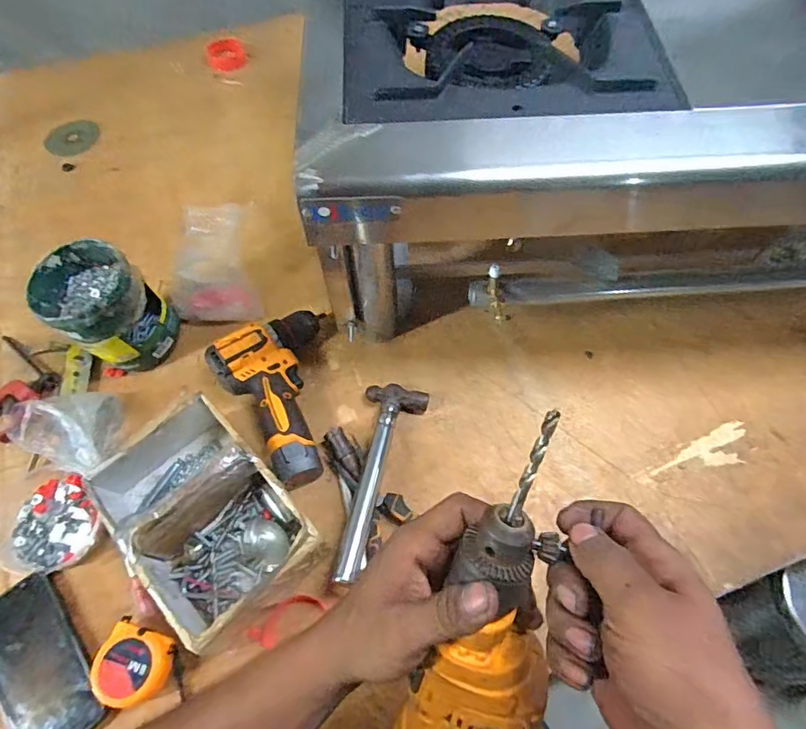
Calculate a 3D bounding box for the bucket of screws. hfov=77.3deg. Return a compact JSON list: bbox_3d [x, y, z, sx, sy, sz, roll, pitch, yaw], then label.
[{"bbox_3d":[-0.362,-0.063,0.622,0.124,0.130,0.113,29,65,15],"label":"bucket of screws"}]

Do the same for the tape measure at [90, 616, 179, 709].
[{"bbox_3d":[-0.258,0.289,0.483,0.064,0.027,0.063,15,62,7],"label":"tape measure"}]

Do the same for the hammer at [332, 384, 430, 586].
[{"bbox_3d":[-0.024,0.129,0.571,0.070,0.035,0.227,9,62,5],"label":"hammer"}]

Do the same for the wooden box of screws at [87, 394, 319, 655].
[{"bbox_3d":[-0.210,0.151,0.525,0.222,0.079,0.150,41,68,19],"label":"wooden box of screws"}]

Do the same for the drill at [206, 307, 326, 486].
[{"bbox_3d":[-0.131,0.030,0.611,0.149,0.059,0.203,-29,65,-15],"label":"drill"}]

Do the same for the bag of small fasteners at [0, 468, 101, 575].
[{"bbox_3d":[-0.392,0.172,0.555,0.114,0.019,0.104,18,63,9],"label":"bag of small fasteners"}]

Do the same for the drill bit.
[{"bbox_3d":[0.063,0.051,0.248,0.006,0.066,0.005,17,26,9],"label":"drill bit"}]

